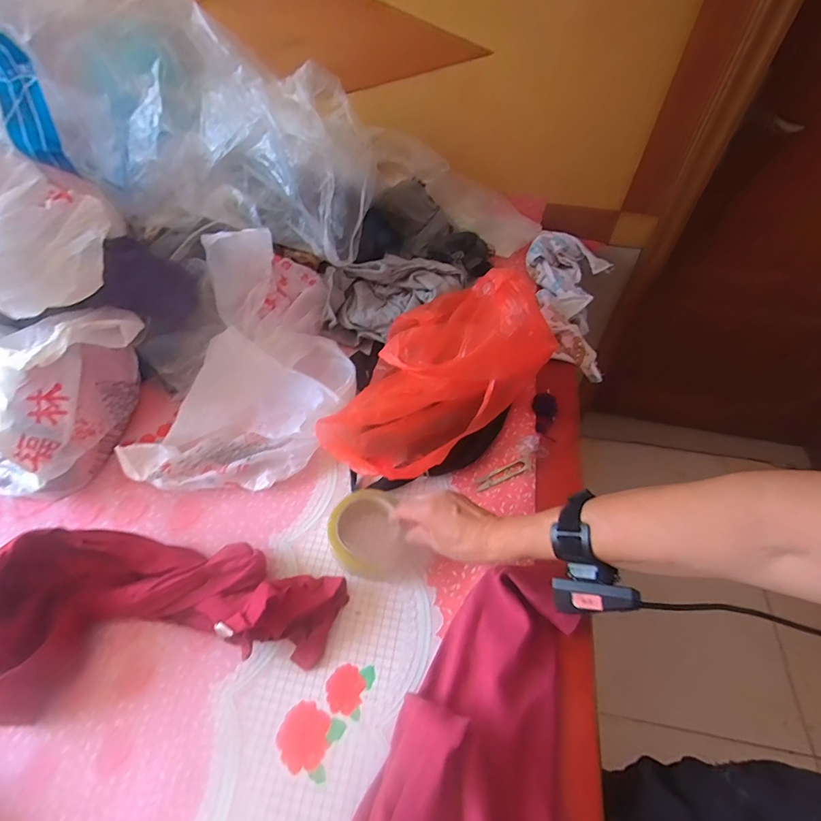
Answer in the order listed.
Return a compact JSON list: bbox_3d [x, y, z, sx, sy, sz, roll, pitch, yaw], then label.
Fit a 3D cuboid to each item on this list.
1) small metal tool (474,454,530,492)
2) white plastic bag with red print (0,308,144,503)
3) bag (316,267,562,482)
[{"bbox_3d":[0.132,0.091,0.641,0.085,0.009,0.019,-27,55,-4],"label":"small metal tool"},{"bbox_3d":[-0.483,-0.015,0.604,0.263,0.204,0.172,-35,60,-24],"label":"white plastic bag with red print"},{"bbox_3d":[0.033,-0.066,0.655,0.199,0.126,0.400,37,59,25],"label":"bag"}]

